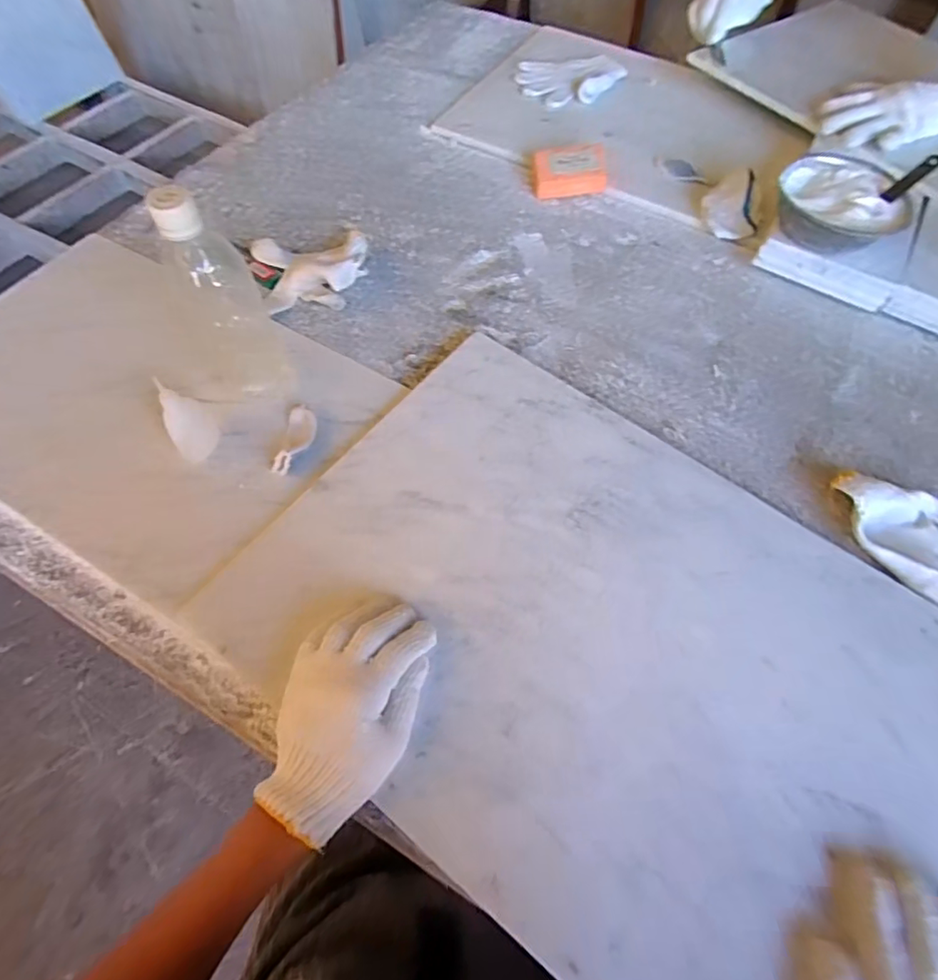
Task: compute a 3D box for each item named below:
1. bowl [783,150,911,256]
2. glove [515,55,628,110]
[{"bbox_3d":[0.439,-0.337,0.627,0.137,0.039,0.148,0,61,0],"label":"bowl"},{"bbox_3d":[0.171,-0.675,0.864,0.178,0.023,0.148,-2,61,-1],"label":"glove"}]

